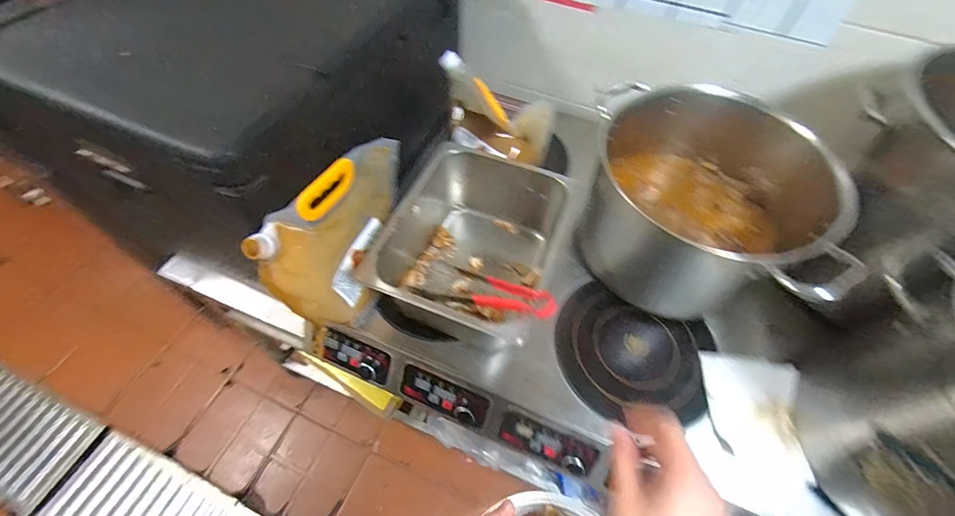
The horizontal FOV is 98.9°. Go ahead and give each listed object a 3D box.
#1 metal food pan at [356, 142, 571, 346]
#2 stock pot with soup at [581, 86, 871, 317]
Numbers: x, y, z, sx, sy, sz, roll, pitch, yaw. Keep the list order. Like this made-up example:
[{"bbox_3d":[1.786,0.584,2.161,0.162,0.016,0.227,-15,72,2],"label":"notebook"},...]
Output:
[{"bbox_3d":[-0.003,-0.009,0.714,0.266,0.158,0.320,23,59,13],"label":"metal food pan"},{"bbox_3d":[0.380,-0.096,0.703,0.384,0.239,0.328,22,59,13],"label":"stock pot with soup"}]

